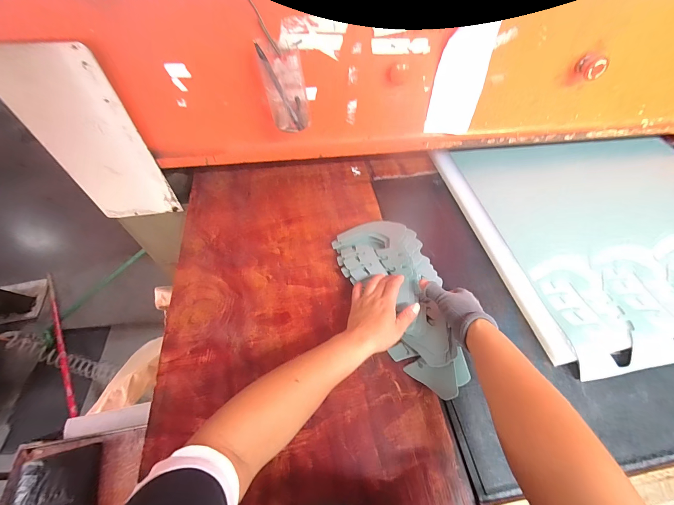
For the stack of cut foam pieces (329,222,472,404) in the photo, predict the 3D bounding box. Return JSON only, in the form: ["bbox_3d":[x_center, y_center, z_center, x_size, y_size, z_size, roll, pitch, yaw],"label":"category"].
[{"bbox_3d":[0.114,0.070,0.484,0.156,0.044,0.313,-16,60,-10],"label":"stack of cut foam pieces"}]

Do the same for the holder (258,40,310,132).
[{"bbox_3d":[-0.085,-0.271,0.479,0.067,0.108,0.067,-9,55,-7],"label":"holder"}]

